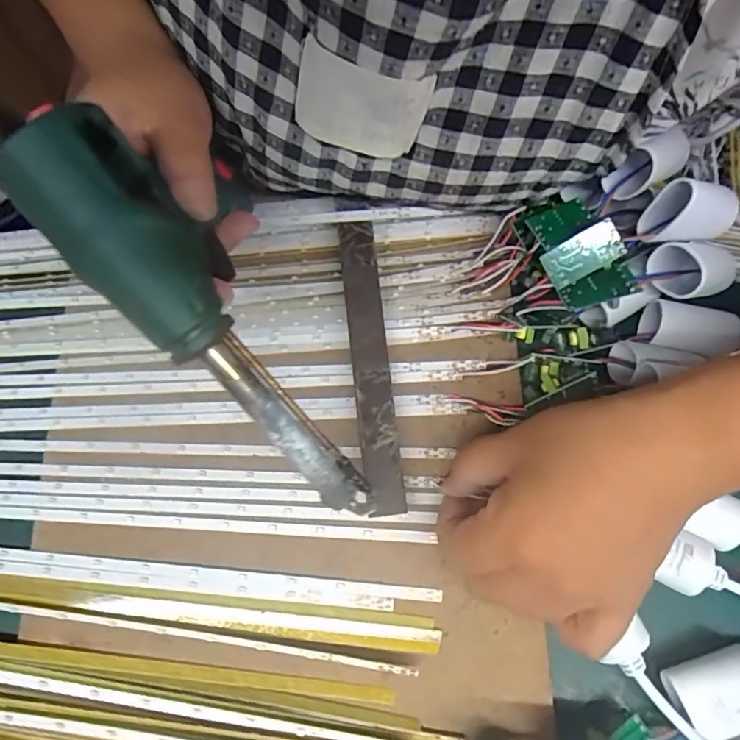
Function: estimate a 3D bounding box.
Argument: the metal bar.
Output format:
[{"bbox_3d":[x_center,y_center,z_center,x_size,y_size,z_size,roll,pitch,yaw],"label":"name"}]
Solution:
[{"bbox_3d":[0.000,-0.005,0.270,0.019,0.005,0.160,-6,77,-3],"label":"metal bar"}]

